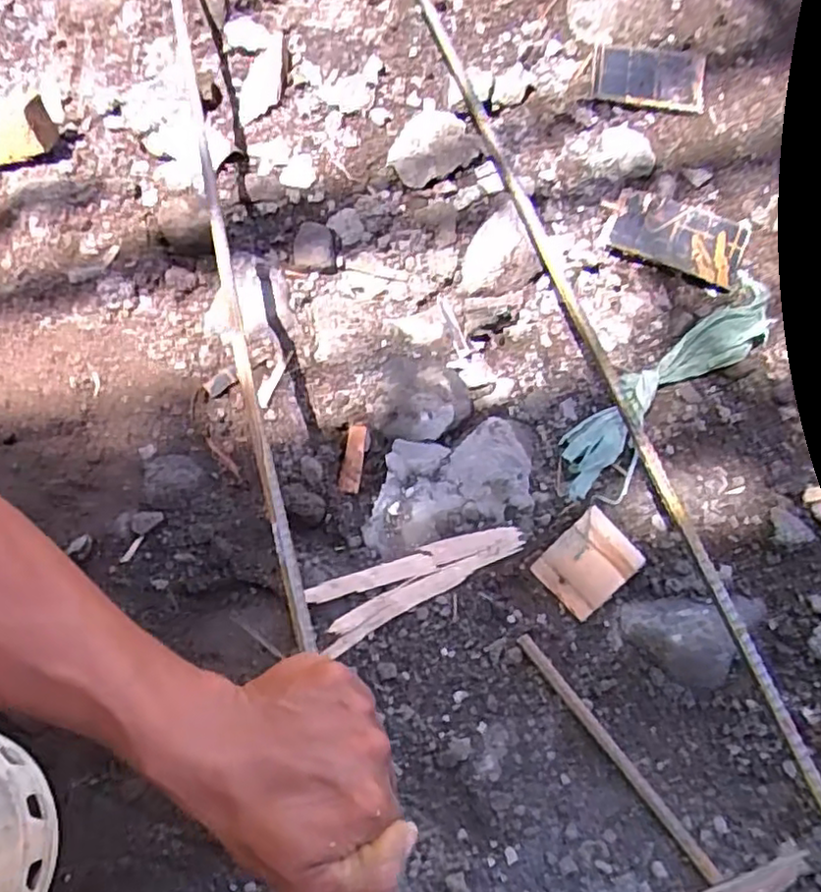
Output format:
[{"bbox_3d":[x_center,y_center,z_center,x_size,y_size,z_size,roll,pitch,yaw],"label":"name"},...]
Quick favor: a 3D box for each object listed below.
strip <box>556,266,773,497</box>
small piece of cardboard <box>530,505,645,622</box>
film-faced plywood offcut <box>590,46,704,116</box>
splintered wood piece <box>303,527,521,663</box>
[{"bbox_3d":[0.219,-0.057,0.566,0.259,0.027,0.051,-38,75,-15],"label":"strip"},{"bbox_3d":[0.136,0.088,0.512,0.070,0.018,0.056,-40,75,-15],"label":"small piece of cardboard"},{"bbox_3d":[0.233,-0.359,0.658,0.106,0.007,0.061,7,85,4],"label":"film-faced plywood offcut"},{"bbox_3d":[0.009,0.095,0.500,0.164,0.017,0.046,-24,72,-11],"label":"splintered wood piece"}]

